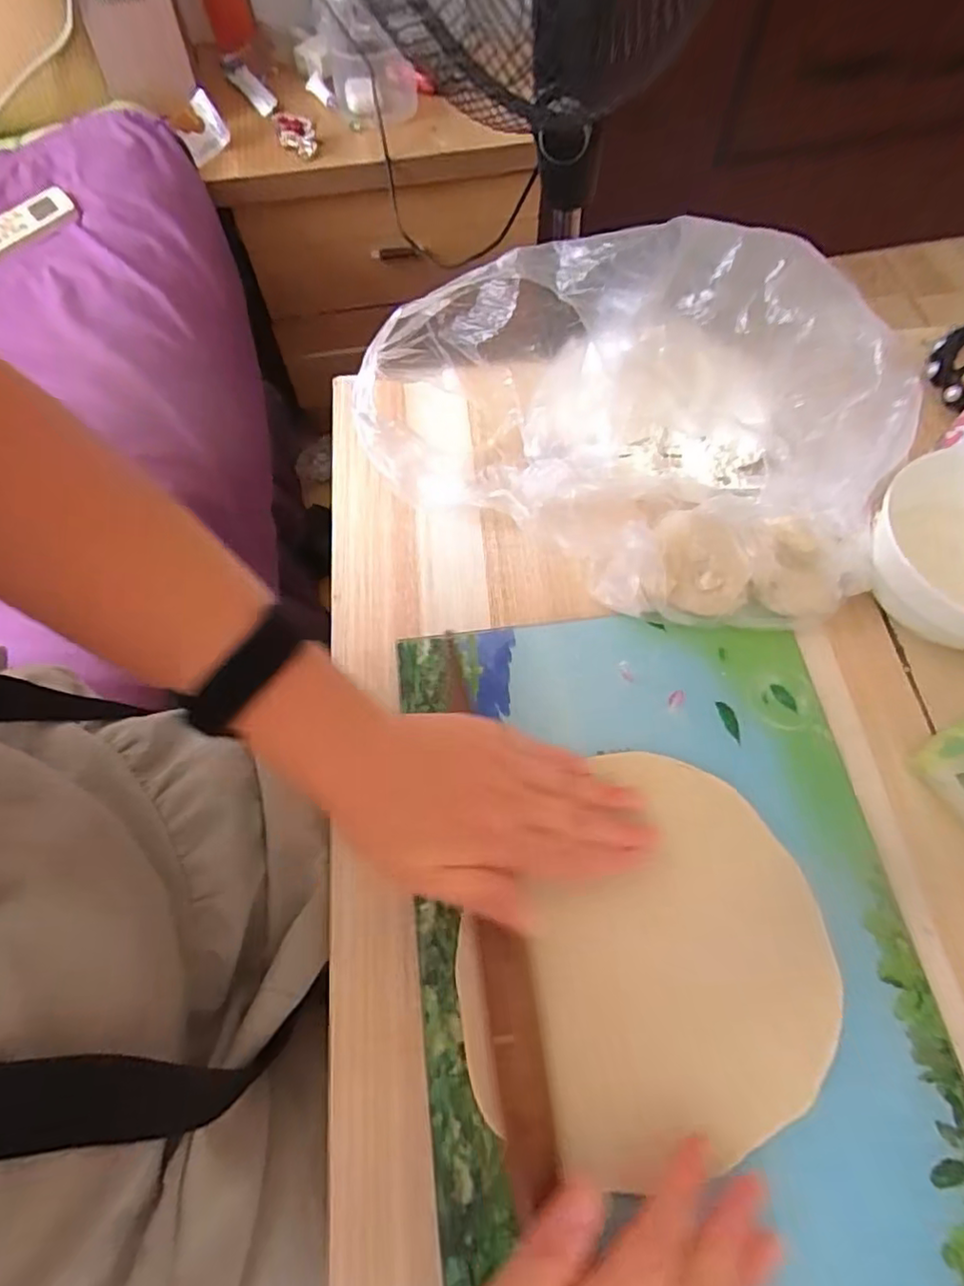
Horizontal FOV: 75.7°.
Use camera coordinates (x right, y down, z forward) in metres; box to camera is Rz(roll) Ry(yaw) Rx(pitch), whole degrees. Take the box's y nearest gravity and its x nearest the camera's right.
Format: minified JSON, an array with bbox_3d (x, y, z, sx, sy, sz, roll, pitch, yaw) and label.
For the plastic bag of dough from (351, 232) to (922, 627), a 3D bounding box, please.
[{"bbox_3d":[0.080,-0.133,0.375,0.325,0.129,0.165,21,68,11],"label":"plastic bag of dough"}]

